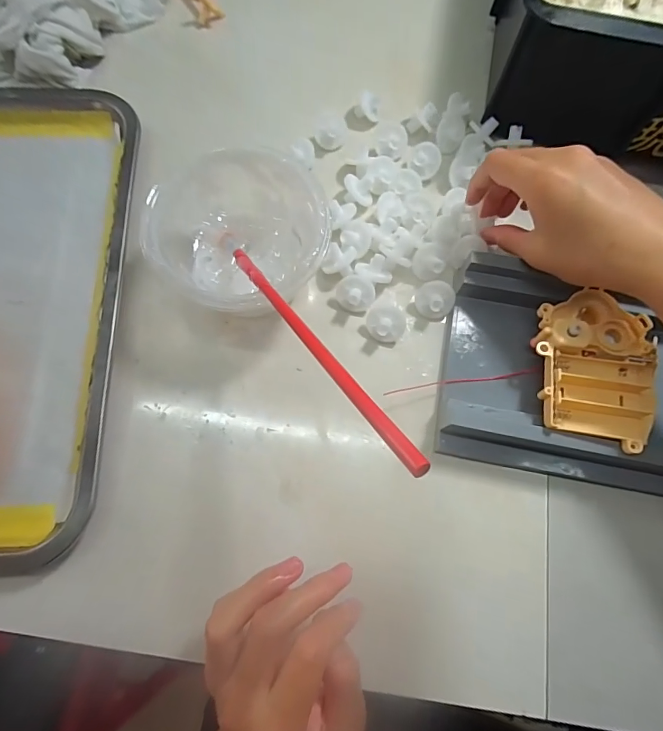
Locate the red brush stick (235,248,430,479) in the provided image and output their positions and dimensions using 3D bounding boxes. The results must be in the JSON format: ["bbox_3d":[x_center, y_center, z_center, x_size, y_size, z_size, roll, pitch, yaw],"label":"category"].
[{"bbox_3d":[-0.017,-0.020,0.198,0.007,0.004,0.201,-32,43,-7],"label":"red brush stick"}]

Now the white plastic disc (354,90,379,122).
[{"bbox_3d":[0.031,-0.219,0.346,0.020,0.019,0.012,12,74,2],"label":"white plastic disc"}]

